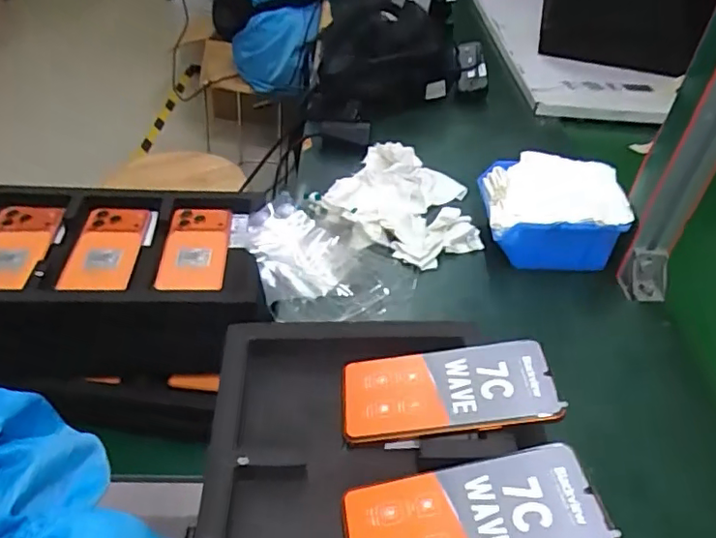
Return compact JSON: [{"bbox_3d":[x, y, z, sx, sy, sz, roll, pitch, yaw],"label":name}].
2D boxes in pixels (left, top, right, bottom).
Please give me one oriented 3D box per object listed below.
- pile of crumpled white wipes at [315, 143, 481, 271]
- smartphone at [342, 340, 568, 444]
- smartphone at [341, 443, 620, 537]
[{"bbox_3d":[0.058,-0.083,0.685,0.180,0.034,0.193,13,42,9],"label":"pile of crumpled white wipes"},{"bbox_3d":[0.069,0.096,0.453,0.162,0.011,0.074,-8,41,4],"label":"smartphone"},{"bbox_3d":[0.073,0.165,0.374,0.161,0.009,0.075,-12,42,1],"label":"smartphone"}]

